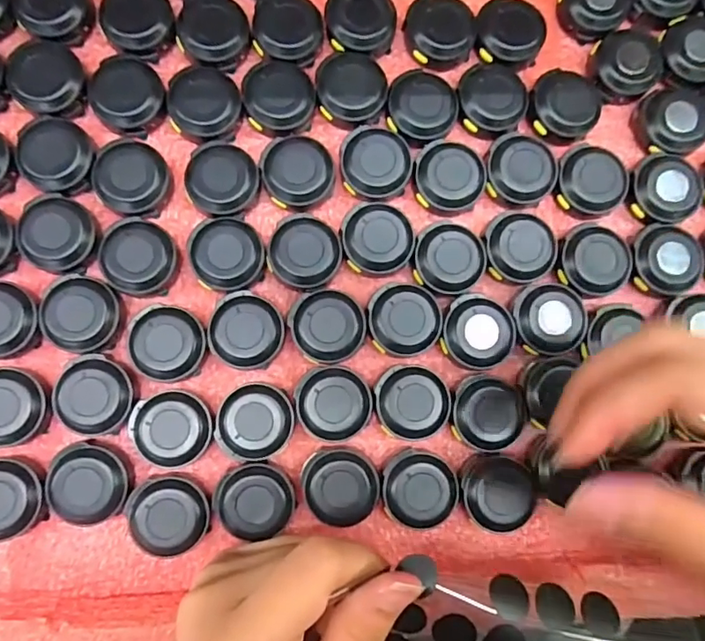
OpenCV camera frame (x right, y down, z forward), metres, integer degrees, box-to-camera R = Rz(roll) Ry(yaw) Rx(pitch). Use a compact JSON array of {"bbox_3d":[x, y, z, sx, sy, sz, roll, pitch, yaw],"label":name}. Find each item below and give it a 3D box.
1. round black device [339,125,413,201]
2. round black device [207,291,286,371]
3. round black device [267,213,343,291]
[{"bbox_3d":[0.010,-0.066,0.224,0.029,0.011,0.029,0,85,-4],"label":"round black device"},{"bbox_3d":[-0.042,0.005,0.213,0.029,0.010,0.028,0,85,-4],"label":"round black device"},{"bbox_3d":[-0.019,-0.028,0.219,0.028,0.010,0.029,0,85,-4],"label":"round black device"}]

